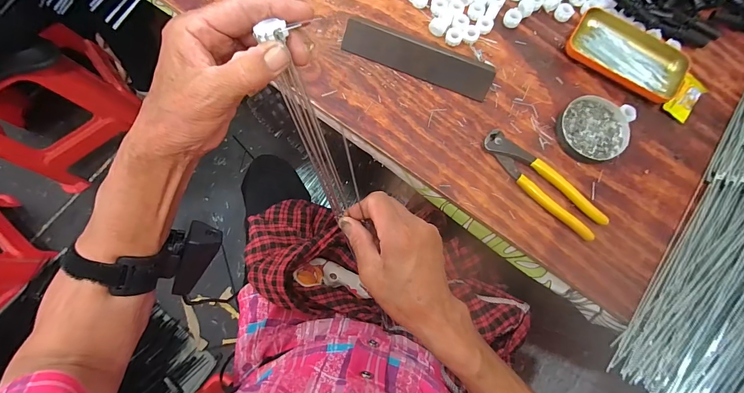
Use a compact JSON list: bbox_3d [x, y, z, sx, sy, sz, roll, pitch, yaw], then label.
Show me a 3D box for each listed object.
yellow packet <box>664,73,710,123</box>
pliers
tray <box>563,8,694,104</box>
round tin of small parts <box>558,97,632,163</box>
[{"bbox_3d":[0.397,-0.123,0.420,0.031,0.009,0.050,38,112,13],"label":"yellow packet"},{"bbox_3d":[0.202,-0.017,0.397,0.165,0.013,0.037,43,81,7],"label":"pliers"},{"bbox_3d":[0.331,-0.187,0.430,0.145,0.015,0.084,34,80,5],"label":"tray"},{"bbox_3d":[0.272,-0.084,0.413,0.080,0.016,0.078,0,79,-1],"label":"round tin of small parts"}]

